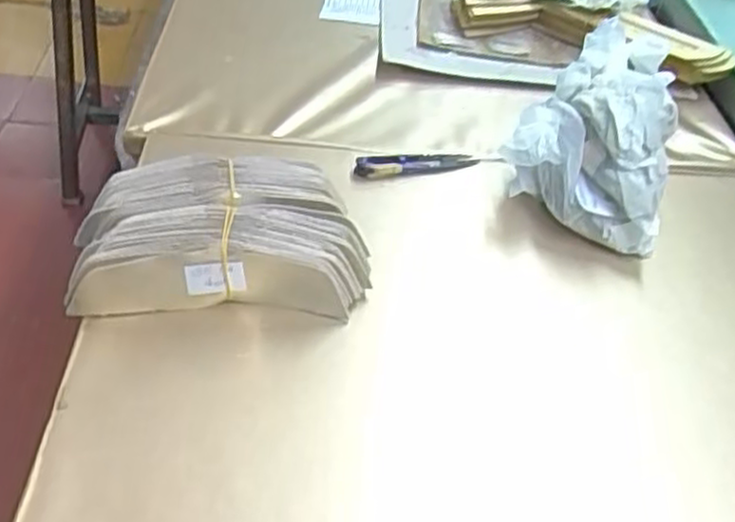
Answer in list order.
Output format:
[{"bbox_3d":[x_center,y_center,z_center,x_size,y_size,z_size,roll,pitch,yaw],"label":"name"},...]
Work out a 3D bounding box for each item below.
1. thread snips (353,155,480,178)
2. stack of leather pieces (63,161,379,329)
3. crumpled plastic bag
[{"bbox_3d":[0.039,-0.077,0.603,0.101,0.012,0.019,-8,46,-15],"label":"thread snips"},{"bbox_3d":[-0.091,-0.016,0.490,0.178,0.056,0.096,1,44,-7],"label":"stack of leather pieces"},{"bbox_3d":[0.172,-0.102,0.583,0.115,0.101,0.166,15,44,8],"label":"crumpled plastic bag"}]

